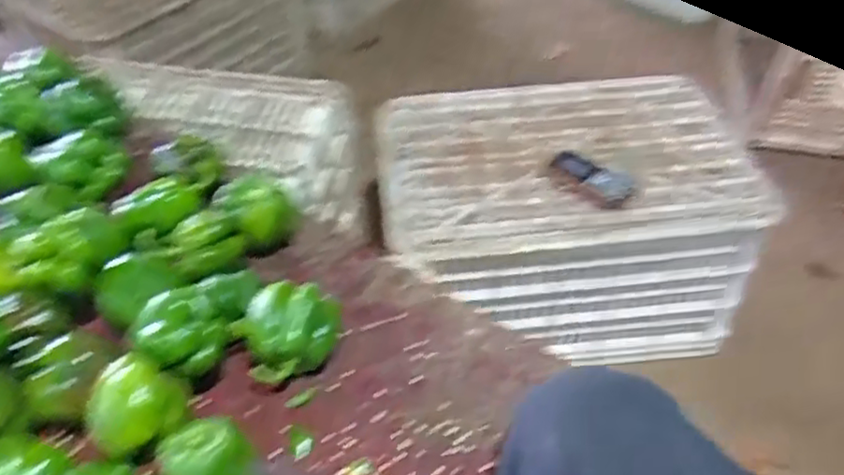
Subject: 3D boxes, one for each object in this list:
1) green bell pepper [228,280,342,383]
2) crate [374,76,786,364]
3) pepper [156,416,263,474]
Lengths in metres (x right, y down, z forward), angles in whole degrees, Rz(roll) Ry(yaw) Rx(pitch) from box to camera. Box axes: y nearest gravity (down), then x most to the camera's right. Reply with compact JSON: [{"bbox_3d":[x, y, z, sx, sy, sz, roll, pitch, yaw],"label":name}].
[{"bbox_3d":[-0.123,0.091,0.670,0.091,0.069,0.086,-11,47,-11],"label":"green bell pepper"},{"bbox_3d":[0.197,-0.033,1.075,0.500,0.268,0.351,-5,46,-5],"label":"crate"},{"bbox_3d":[-0.170,0.190,0.572,0.073,0.065,0.070,-12,47,-11],"label":"pepper"}]

